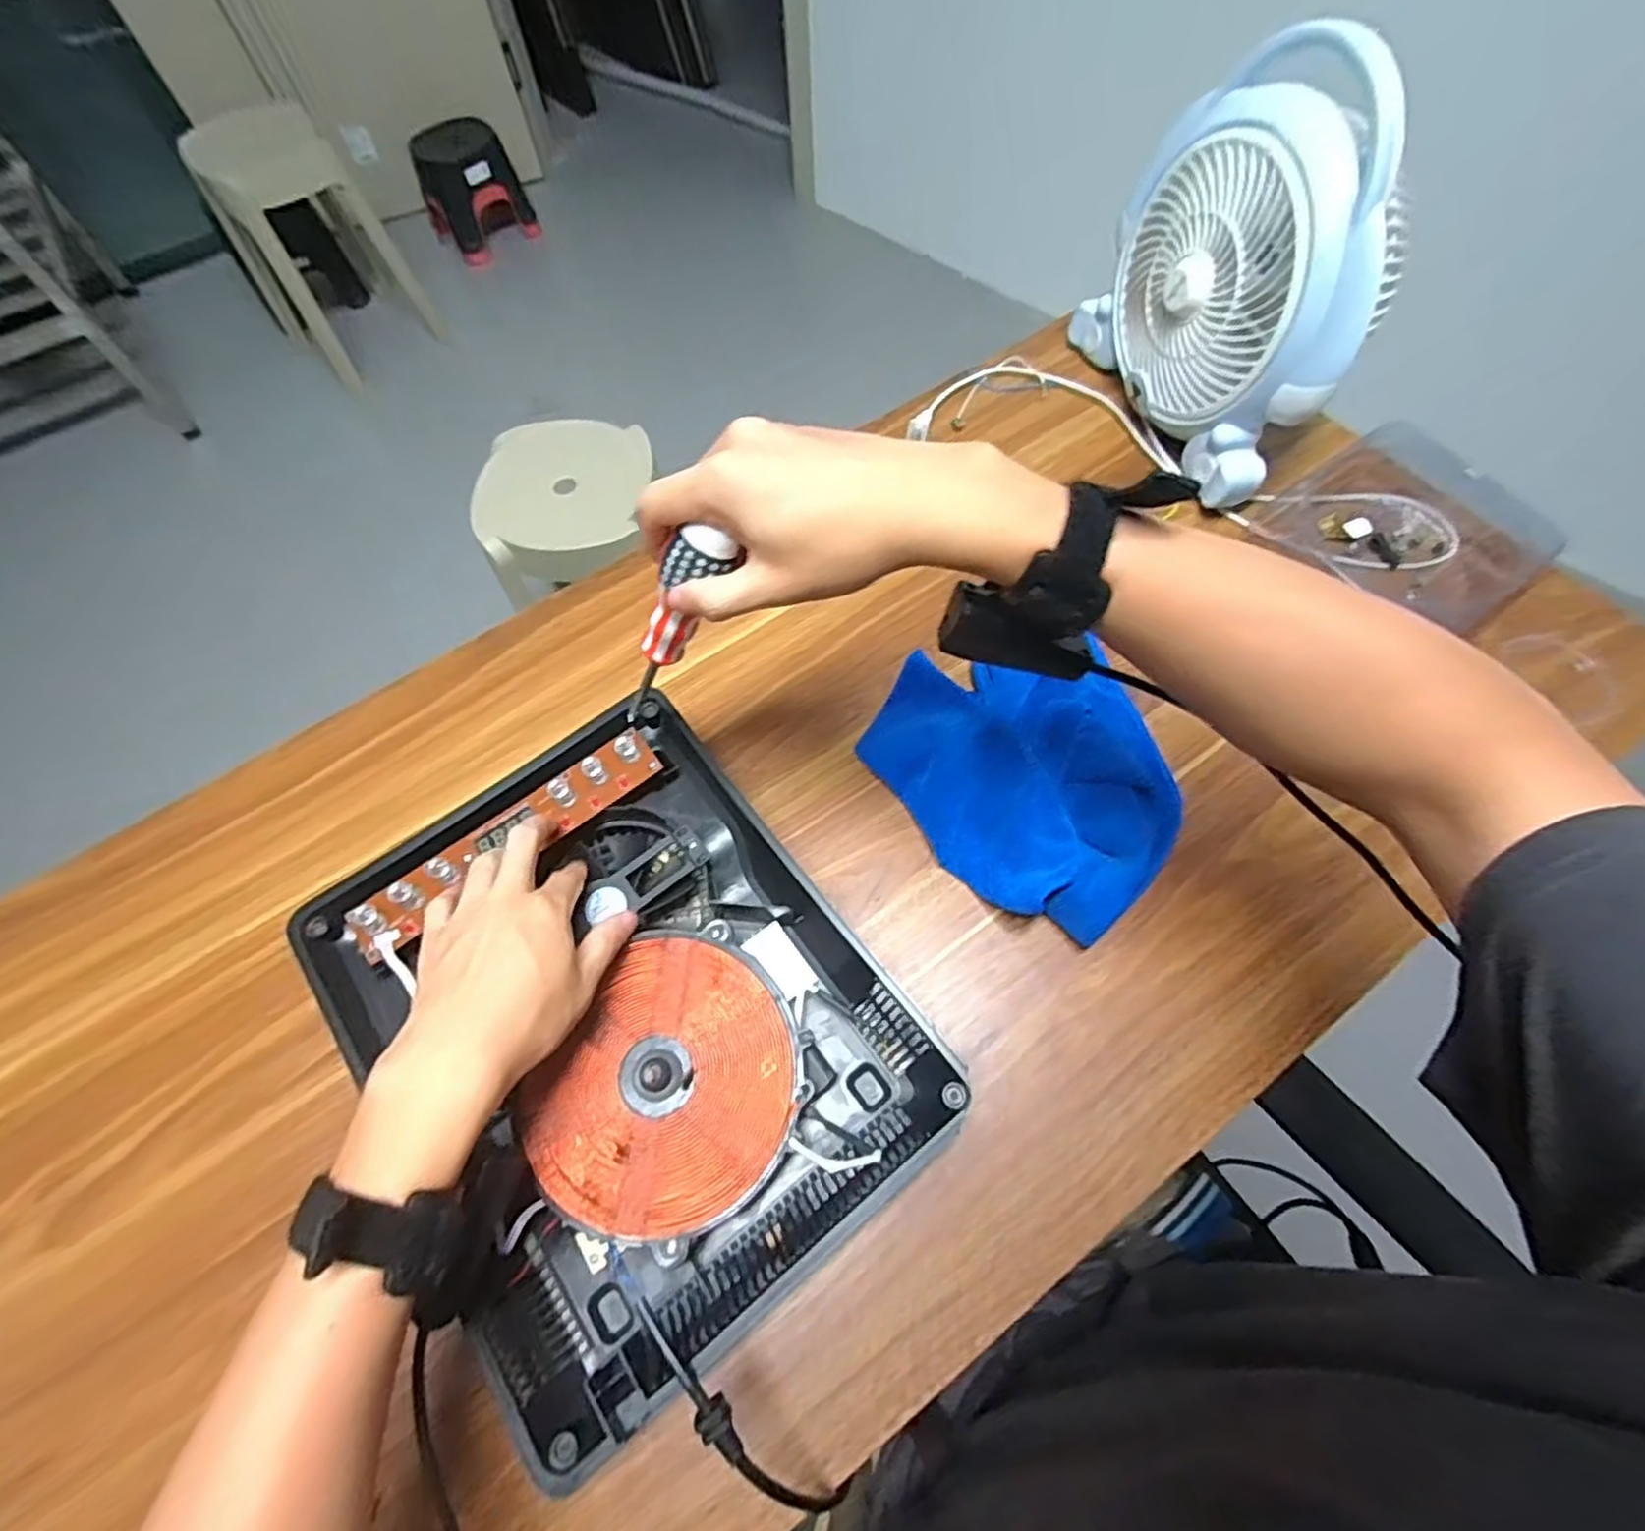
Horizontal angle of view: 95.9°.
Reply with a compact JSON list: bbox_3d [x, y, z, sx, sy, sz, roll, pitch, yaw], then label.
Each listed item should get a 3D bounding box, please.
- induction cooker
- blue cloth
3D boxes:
[{"bbox_3d":[-0.120,0.147,0.442,0.270,0.055,0.340,-36,70,-15],"label":"induction cooker"},{"bbox_3d":[0.145,-0.002,0.513,0.204,0.057,0.174,41,73,19],"label":"blue cloth"}]

